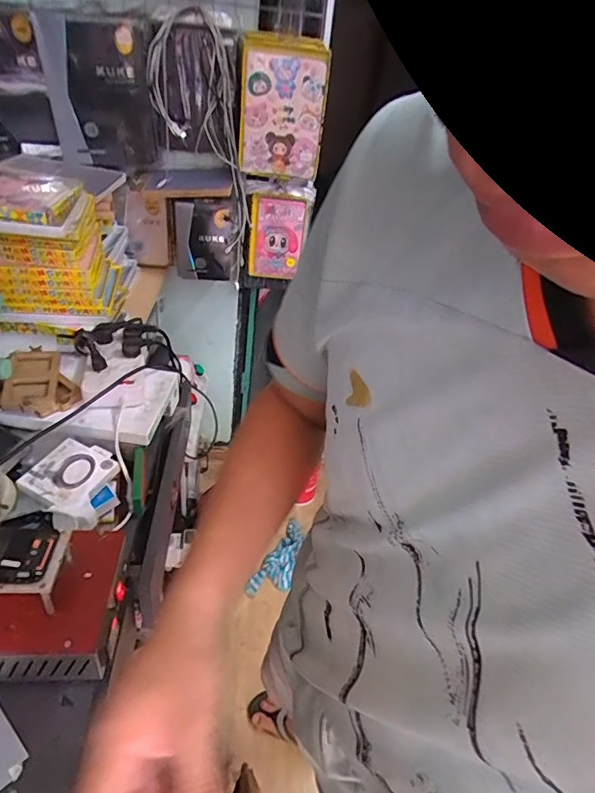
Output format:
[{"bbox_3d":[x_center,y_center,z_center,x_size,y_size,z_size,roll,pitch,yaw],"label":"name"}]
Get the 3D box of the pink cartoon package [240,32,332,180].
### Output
[{"bbox_3d":[-0.034,-0.673,1.122,0.194,0.278,0.049,5,36,-5],"label":"pink cartoon package"}]

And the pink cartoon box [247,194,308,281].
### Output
[{"bbox_3d":[-0.061,-0.449,1.352,0.149,0.218,0.045,3,37,-7],"label":"pink cartoon box"}]

